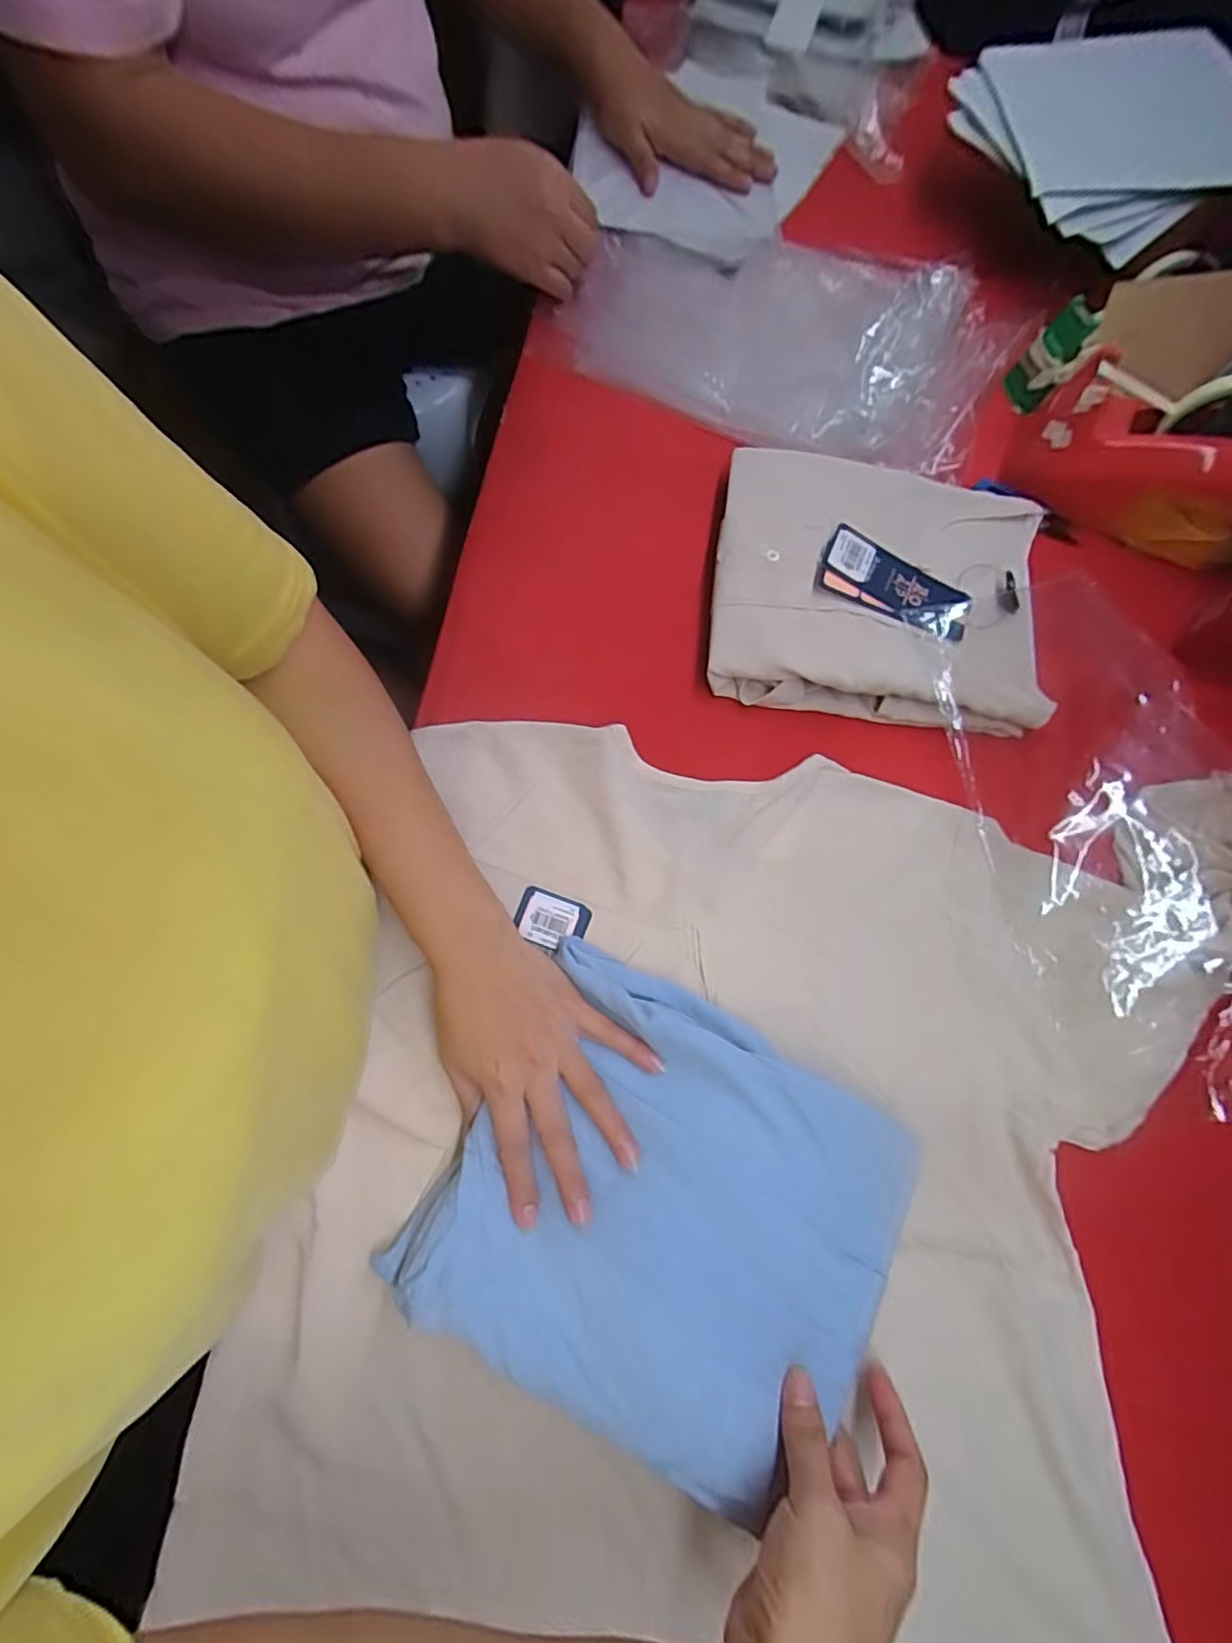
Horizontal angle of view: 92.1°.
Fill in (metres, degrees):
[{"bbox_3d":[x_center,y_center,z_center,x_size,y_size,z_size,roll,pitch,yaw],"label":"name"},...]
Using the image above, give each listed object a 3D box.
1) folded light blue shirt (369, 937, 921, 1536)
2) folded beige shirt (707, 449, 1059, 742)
[{"bbox_3d":[0.027,0.213,0.334,0.238,0.042,0.209,28,75,6],"label":"folded light blue shirt"},{"bbox_3d":[0.205,-0.187,0.465,0.253,0.041,0.218,9,74,-5],"label":"folded beige shirt"}]

